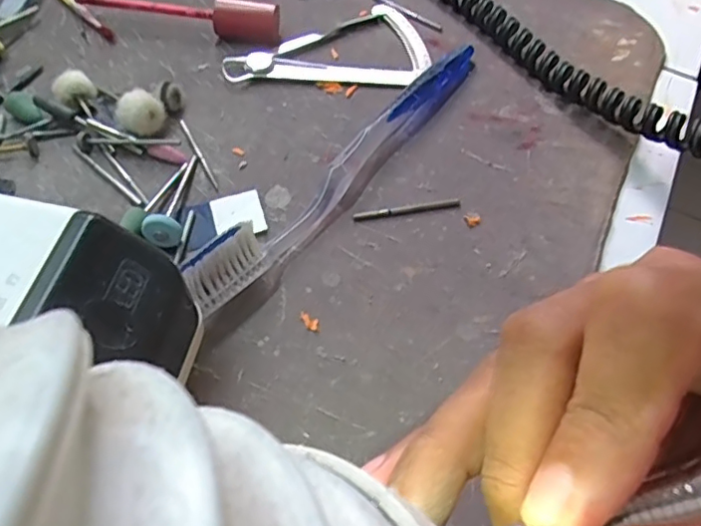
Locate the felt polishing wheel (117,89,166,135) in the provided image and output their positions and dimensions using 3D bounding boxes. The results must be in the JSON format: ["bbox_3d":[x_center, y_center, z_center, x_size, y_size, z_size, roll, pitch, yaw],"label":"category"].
[{"bbox_3d":[-0.087,-0.061,0.249,0.018,0.017,0.015,-16,60,-14],"label":"felt polishing wheel"}]

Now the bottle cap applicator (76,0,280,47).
[{"bbox_3d":[-0.081,-0.121,0.286,0.098,0.021,0.016,9,57,2],"label":"bottle cap applicator"}]

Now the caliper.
[{"bbox_3d":[-0.012,-0.107,0.291,0.096,0.004,0.055,-3,57,-6],"label":"caliper"}]

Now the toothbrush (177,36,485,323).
[{"bbox_3d":[0.005,-0.044,0.241,0.017,0.022,0.180,36,62,18],"label":"toothbrush"}]

